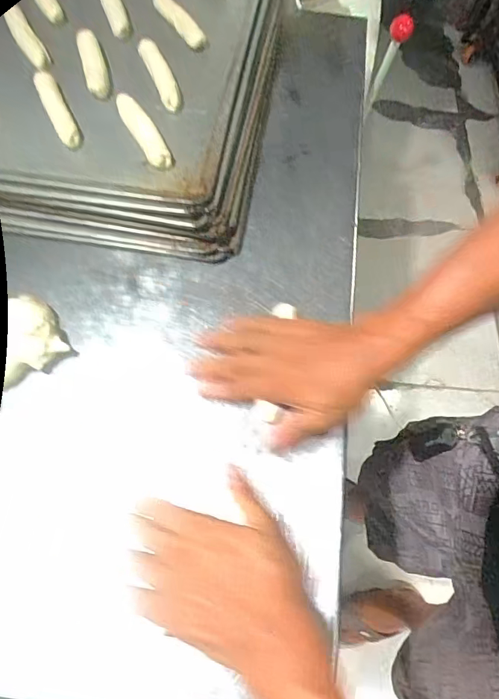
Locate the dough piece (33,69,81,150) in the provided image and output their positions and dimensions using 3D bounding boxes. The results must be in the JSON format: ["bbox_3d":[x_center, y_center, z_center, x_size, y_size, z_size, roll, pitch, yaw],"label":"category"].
[{"bbox_3d":[-0.198,-0.248,0.470,0.022,0.014,0.105,-22,68,-13],"label":"dough piece"}]

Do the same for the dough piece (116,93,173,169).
[{"bbox_3d":[-0.106,-0.221,0.462,0.022,0.014,0.102,-27,69,-15],"label":"dough piece"}]

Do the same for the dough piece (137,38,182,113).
[{"bbox_3d":[-0.097,-0.300,0.498,0.021,0.018,0.104,-22,68,-13],"label":"dough piece"}]

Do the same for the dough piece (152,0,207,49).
[{"bbox_3d":[-0.086,-0.391,0.541,0.019,0.016,0.099,-33,71,-17],"label":"dough piece"}]

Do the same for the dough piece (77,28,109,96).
[{"bbox_3d":[-0.172,-0.316,0.503,0.023,0.018,0.093,-14,66,-10],"label":"dough piece"}]

